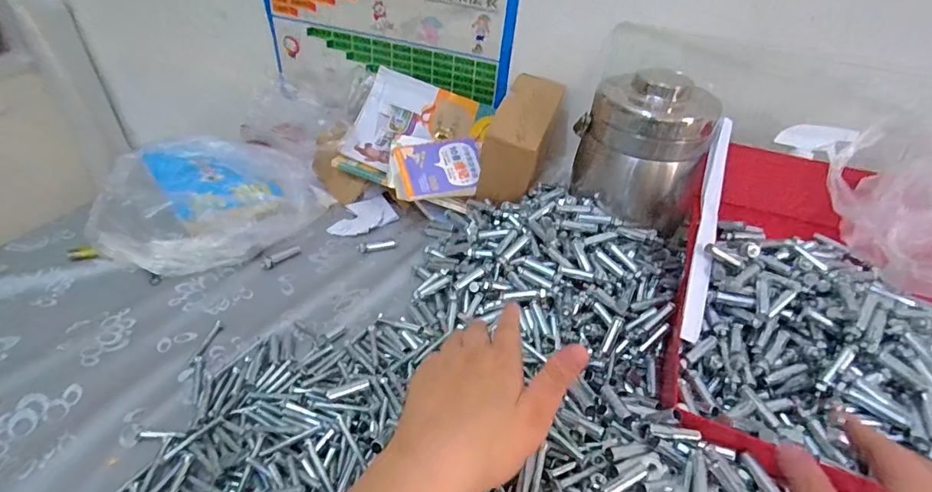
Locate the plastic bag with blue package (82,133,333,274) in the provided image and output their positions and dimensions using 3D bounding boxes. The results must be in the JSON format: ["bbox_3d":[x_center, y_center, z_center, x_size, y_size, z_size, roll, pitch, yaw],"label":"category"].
[{"bbox_3d":[-0.358,-0.072,0.689,0.272,0.065,0.264,-14,40,-22],"label":"plastic bag with blue package"}]

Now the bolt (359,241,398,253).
[{"bbox_3d":[-0.121,0.000,0.657,0.051,0.009,0.017,-6,38,-13],"label":"bolt"}]

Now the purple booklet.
[{"bbox_3d":[-0.044,-0.117,0.709,0.125,0.016,0.099,-8,67,-11],"label":"purple booklet"}]

